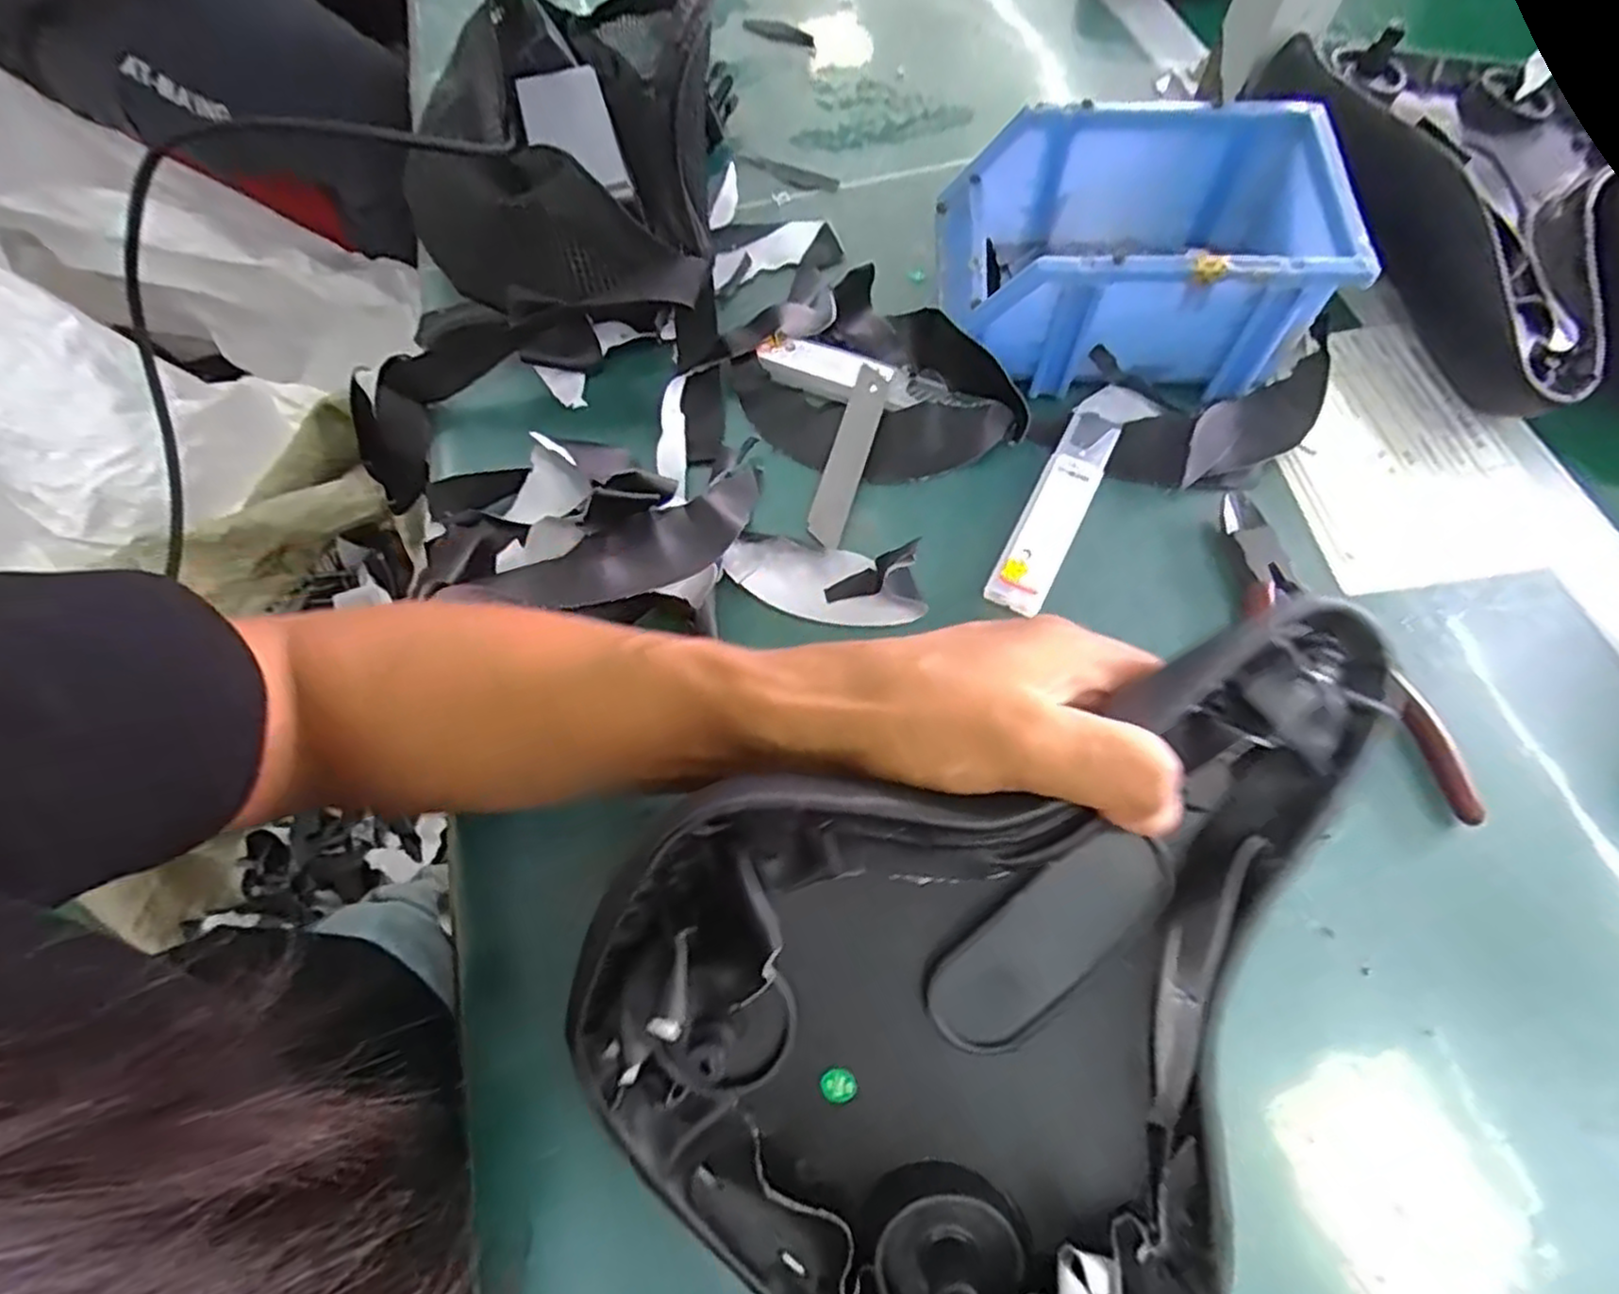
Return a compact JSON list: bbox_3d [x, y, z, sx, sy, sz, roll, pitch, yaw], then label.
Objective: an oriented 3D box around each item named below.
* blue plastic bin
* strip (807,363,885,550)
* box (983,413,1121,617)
[{"bbox_3d":[0.158,-0.196,0.372,0.173,0.075,0.120,5,66,4],"label":"blue plastic bin"},{"bbox_3d":[0.019,-0.093,0.370,0.018,0.004,0.101,19,76,-2],"label":"strip"},{"bbox_3d":[0.114,-0.063,0.348,0.026,0.014,0.116,25,69,13],"label":"box"}]

